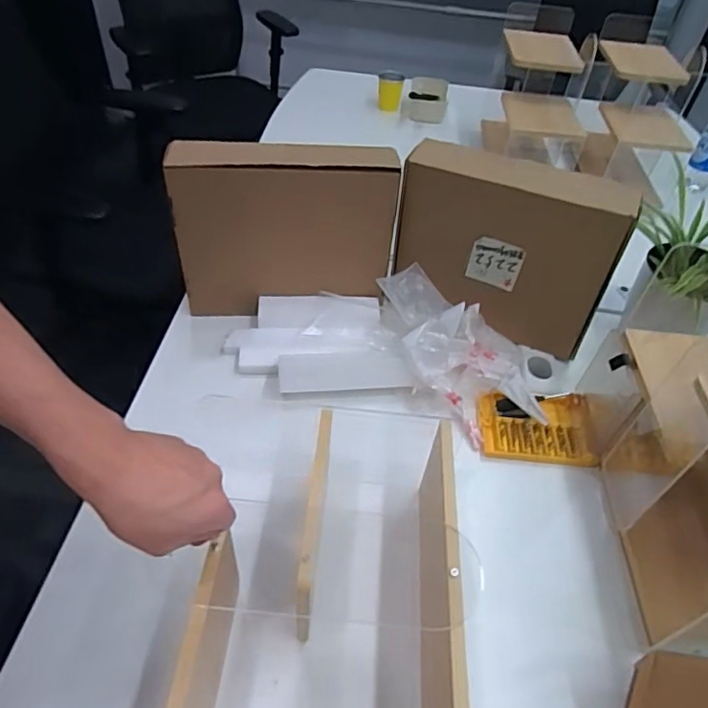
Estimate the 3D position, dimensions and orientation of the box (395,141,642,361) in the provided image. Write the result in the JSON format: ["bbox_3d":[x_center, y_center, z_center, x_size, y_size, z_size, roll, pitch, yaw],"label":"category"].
[{"bbox_3d":[0.220,-0.159,0.813,0.305,0.240,0.089,21,50,14],"label":"box"}]

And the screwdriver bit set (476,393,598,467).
[{"bbox_3d":[0.260,0.101,0.771,0.160,0.026,0.113,6,48,0],"label":"screwdriver bit set"}]

